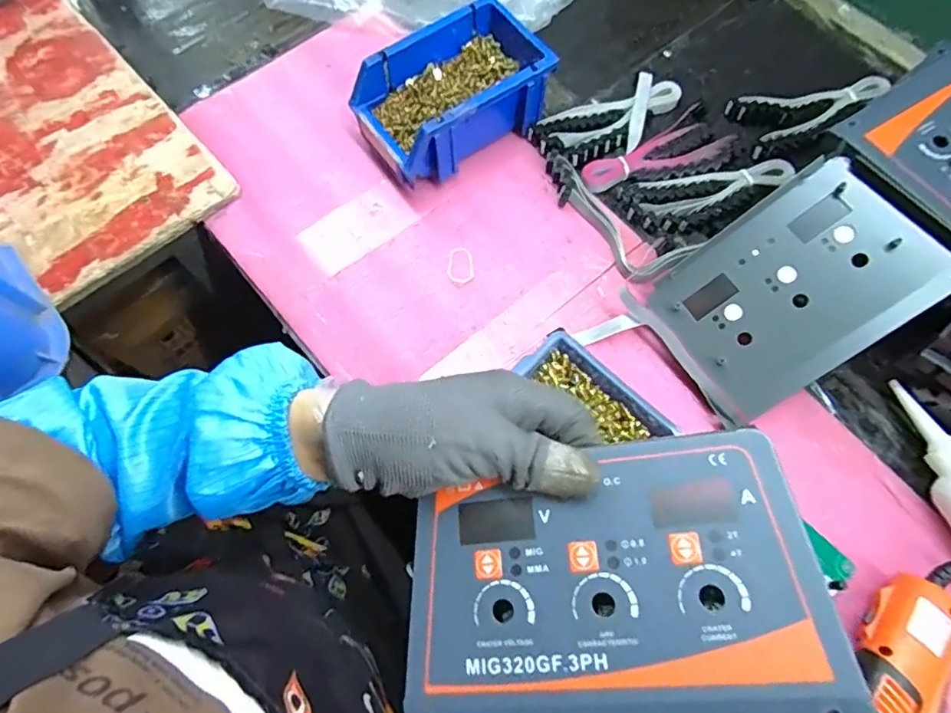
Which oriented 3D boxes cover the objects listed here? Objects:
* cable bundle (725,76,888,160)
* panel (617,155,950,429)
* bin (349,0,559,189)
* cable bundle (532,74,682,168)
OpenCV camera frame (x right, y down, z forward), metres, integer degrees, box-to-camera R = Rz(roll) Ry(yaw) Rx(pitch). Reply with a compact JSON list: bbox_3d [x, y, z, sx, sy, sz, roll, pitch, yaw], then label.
[{"bbox_3d":[0.320,-0.238,0.534,0.148,0.012,0.066,-18,69,-8],"label":"cable bundle"},{"bbox_3d":[0.235,-0.049,0.426,0.185,0.009,0.130,-38,72,16],"label":"panel"},{"bbox_3d":[-0.018,-0.231,0.503,0.165,0.077,0.097,-32,72,-13],"label":"bin"},{"bbox_3d":[0.131,-0.221,0.531,0.153,0.016,0.064,-30,71,-12],"label":"cable bundle"}]

